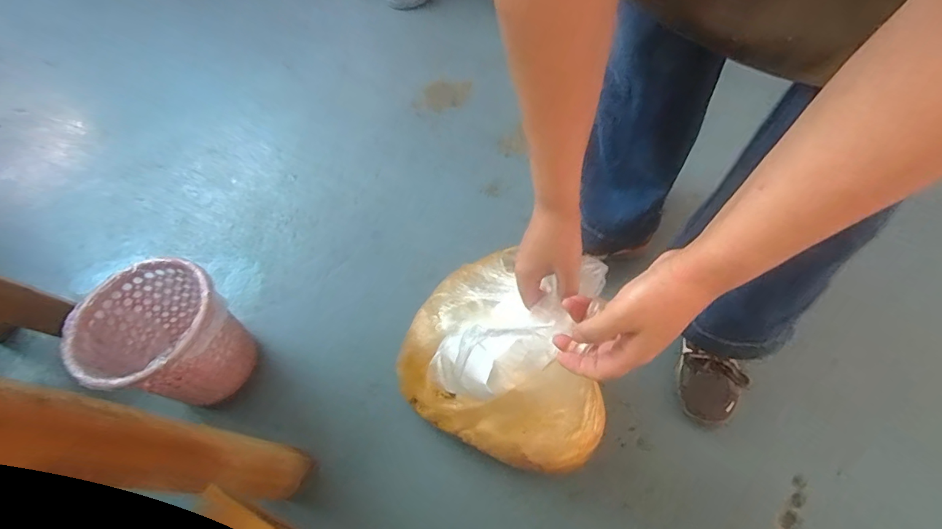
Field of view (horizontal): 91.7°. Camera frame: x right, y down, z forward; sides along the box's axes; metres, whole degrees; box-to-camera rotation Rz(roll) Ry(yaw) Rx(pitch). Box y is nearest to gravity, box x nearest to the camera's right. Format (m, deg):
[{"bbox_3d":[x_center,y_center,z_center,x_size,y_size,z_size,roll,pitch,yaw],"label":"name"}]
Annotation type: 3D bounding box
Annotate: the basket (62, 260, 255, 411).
[{"bbox_3d":[-0.509,0.136,0.794,0.203,0.221,0.203,-3,59,5],"label":"basket"}]

